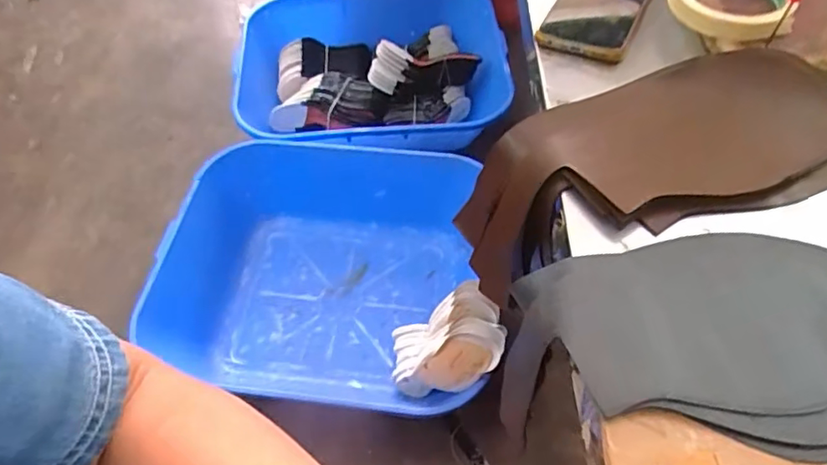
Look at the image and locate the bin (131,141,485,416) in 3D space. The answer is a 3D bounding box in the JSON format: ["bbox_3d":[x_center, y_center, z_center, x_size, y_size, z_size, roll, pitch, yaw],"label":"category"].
[{"bbox_3d":[-0.205,0.066,1.131,0.589,0.201,0.526,7,57,6],"label":"bin"}]

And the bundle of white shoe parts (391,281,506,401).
[{"bbox_3d":[0.039,0.189,0.960,0.081,0.266,0.133,24,55,-18],"label":"bundle of white shoe parts"}]

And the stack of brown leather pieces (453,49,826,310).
[{"bbox_3d":[0.169,-0.050,0.433,0.284,0.091,0.122,-19,56,10],"label":"stack of brown leather pieces"}]

